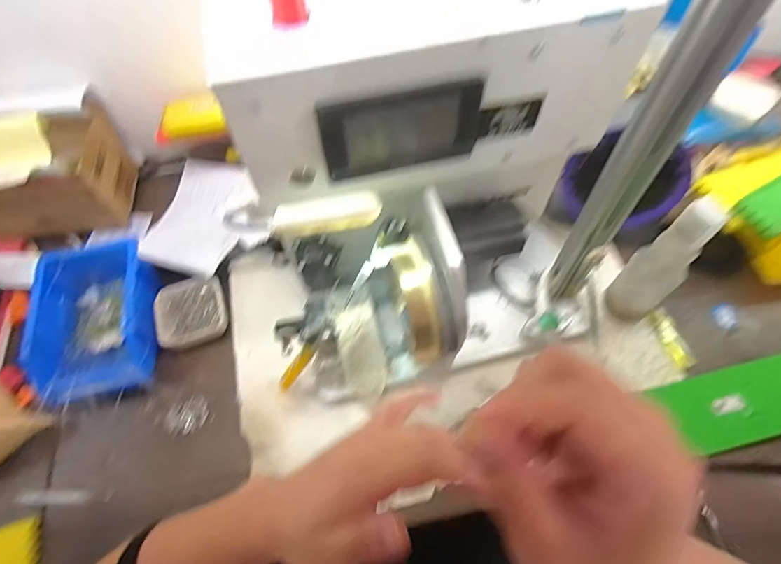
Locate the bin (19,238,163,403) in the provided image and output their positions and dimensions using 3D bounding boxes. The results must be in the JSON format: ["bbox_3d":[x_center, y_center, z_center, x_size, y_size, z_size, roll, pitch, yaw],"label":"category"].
[{"bbox_3d":[-0.357,0.049,0.555,0.127,0.073,0.187,-10,61,-4],"label":"bin"}]

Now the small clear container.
[{"bbox_3d":[-0.259,0.040,0.584,0.085,0.028,0.092,-19,62,-8],"label":"small clear container"}]

